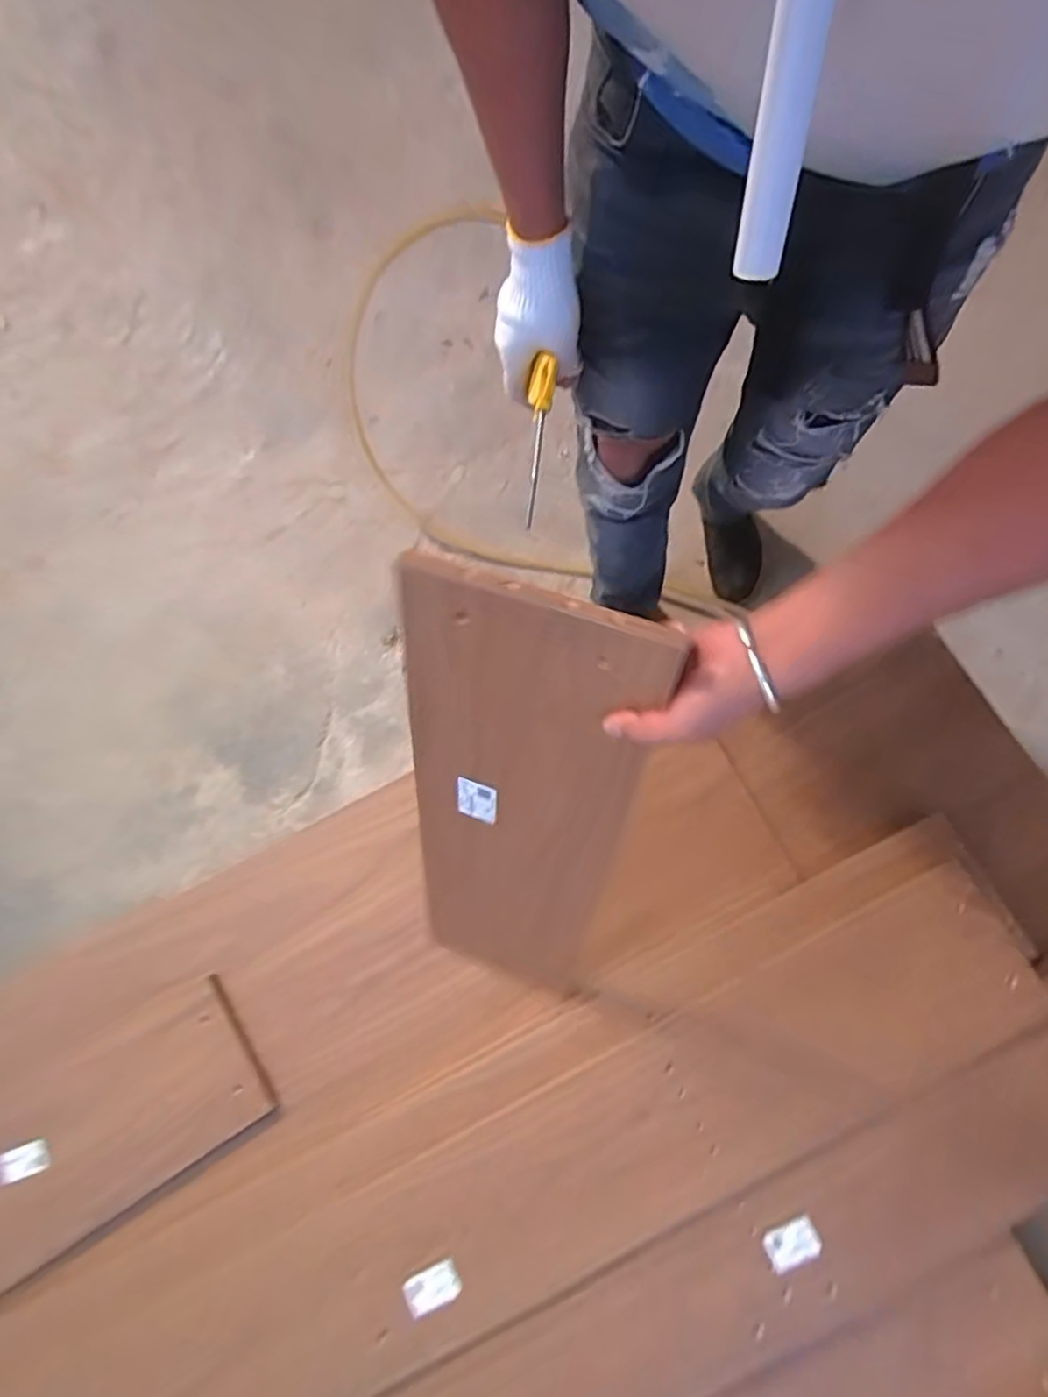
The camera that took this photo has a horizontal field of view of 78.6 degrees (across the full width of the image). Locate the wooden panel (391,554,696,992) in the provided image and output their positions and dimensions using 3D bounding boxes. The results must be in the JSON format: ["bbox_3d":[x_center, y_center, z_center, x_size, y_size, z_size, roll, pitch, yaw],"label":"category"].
[{"bbox_3d":[-0.017,0.153,0.662,0.203,0.642,0.026,18,46,11],"label":"wooden panel"}]

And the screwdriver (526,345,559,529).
[{"bbox_3d":[0.010,-0.243,0.617,0.023,0.031,0.155,5,92,4],"label":"screwdriver"}]

